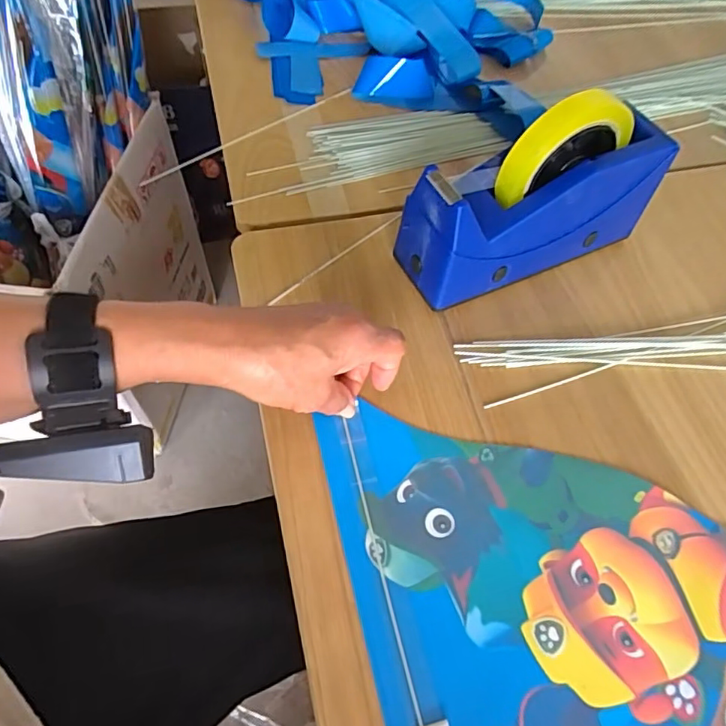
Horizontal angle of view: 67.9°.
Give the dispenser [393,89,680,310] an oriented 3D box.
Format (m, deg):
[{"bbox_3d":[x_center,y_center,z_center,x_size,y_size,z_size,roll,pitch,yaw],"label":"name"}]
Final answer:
[{"bbox_3d":[0.131,-0.127,0.406,0.201,0.131,0.063,-19,62,-16],"label":"dispenser"}]

